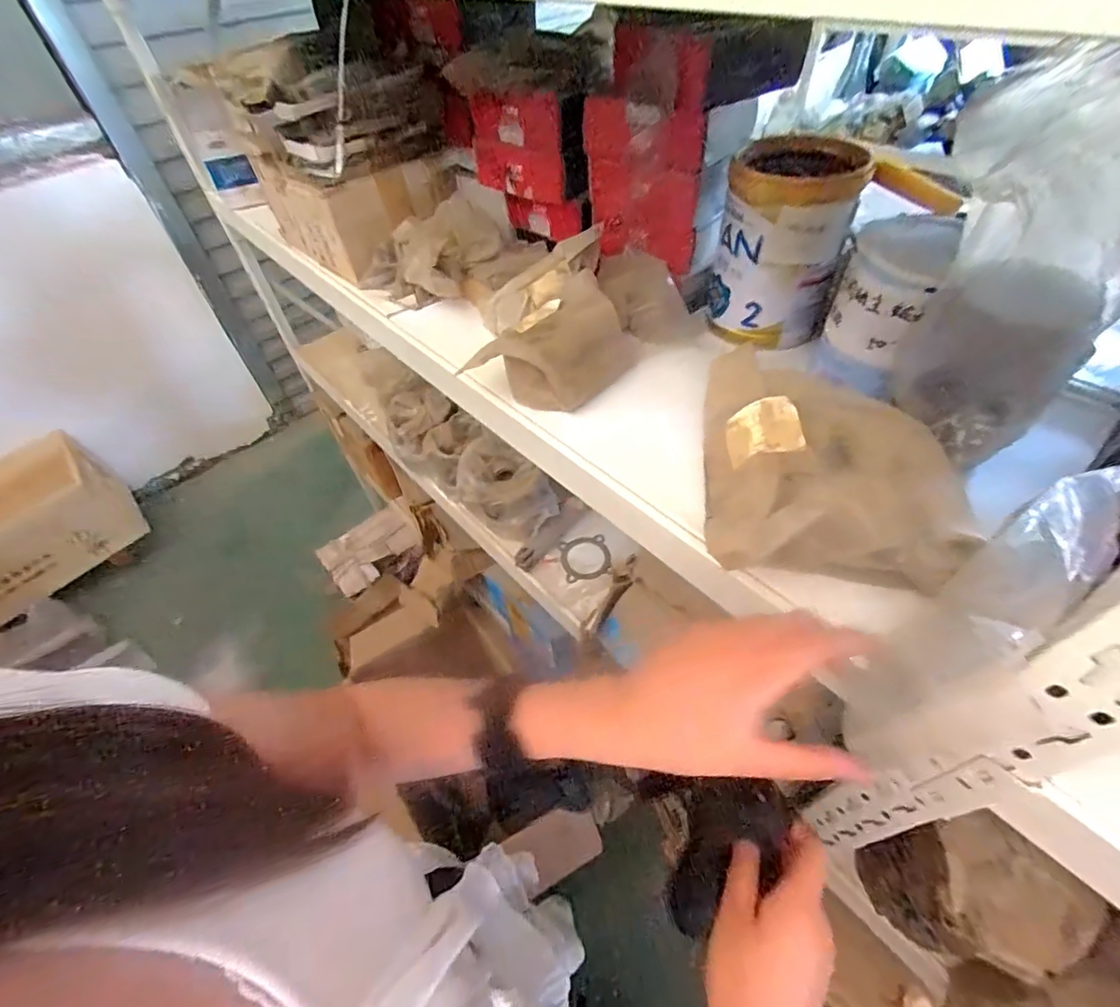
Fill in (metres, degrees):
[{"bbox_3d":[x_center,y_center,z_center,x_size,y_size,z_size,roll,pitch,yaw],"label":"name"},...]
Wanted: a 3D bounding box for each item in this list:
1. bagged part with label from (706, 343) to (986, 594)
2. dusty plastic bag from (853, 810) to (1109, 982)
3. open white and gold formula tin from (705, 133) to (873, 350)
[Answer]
[{"bbox_3d":[0.199,-0.037,0.409,0.158,0.073,0.226,5,50,9],"label":"bagged part with label"},{"bbox_3d":[0.374,0.362,0.480,0.102,0.164,0.108,-14,50,-7],"label":"dusty plastic bag"},{"bbox_3d":[0.233,-0.274,0.552,0.127,0.165,0.106,12,52,15],"label":"open white and gold formula tin"}]

